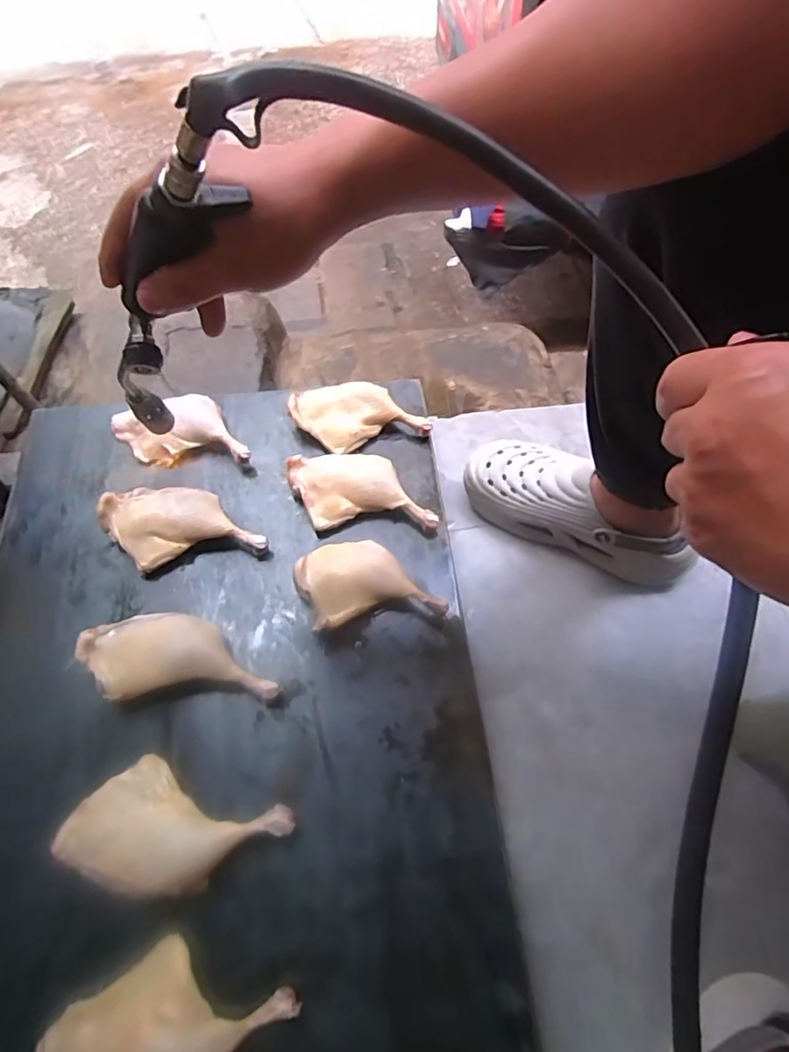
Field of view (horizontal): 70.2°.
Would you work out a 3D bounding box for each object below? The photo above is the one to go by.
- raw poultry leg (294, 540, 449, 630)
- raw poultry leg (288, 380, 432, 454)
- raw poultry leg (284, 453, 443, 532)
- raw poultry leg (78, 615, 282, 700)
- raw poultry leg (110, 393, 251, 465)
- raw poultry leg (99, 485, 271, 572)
[{"bbox_3d":[-0.028,0.059,0.580,0.142,0.030,0.085,-7,59,-4],"label":"raw poultry leg"},{"bbox_3d":[-0.045,-0.136,0.692,0.154,0.041,0.088,-14,60,-8],"label":"raw poultry leg"},{"bbox_3d":[-0.040,-0.040,0.641,0.160,0.034,0.095,-3,59,-1],"label":"raw poultry leg"},{"bbox_3d":[-0.203,0.124,0.538,0.182,0.039,0.081,0,59,0],"label":"raw poultry leg"},{"bbox_3d":[-0.259,-0.119,0.684,0.175,0.038,0.094,2,59,1],"label":"raw poultry leg"},{"bbox_3d":[-0.231,-0.003,0.612,0.162,0.042,0.090,-12,60,-7],"label":"raw poultry leg"}]

